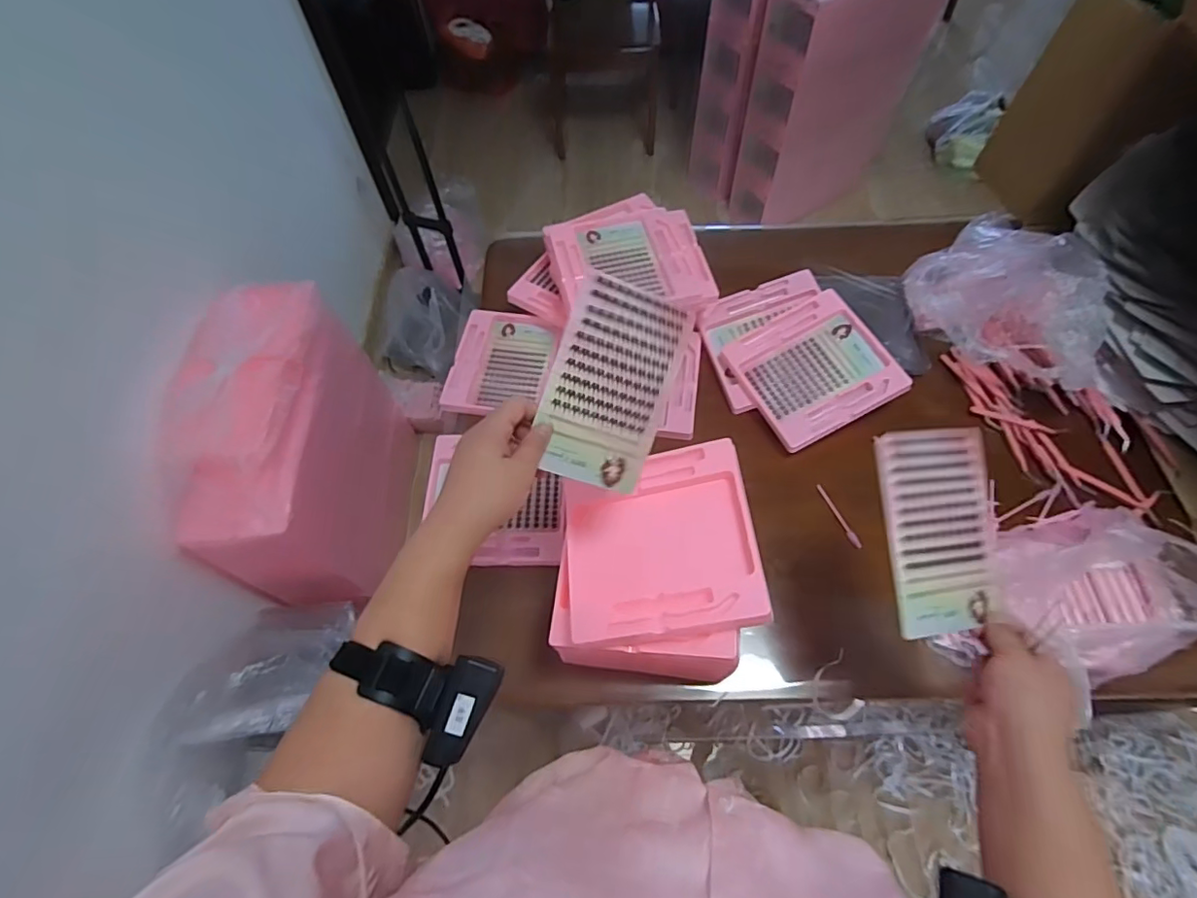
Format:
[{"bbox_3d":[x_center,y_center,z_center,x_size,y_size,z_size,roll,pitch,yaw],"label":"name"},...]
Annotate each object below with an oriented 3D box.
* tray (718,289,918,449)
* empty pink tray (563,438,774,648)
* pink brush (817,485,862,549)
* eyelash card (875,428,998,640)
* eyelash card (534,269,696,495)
[{"bbox_3d":[0.306,-0.118,0.802,0.192,0.013,0.195,-28,64,2],"label":"tray"},{"bbox_3d":[0.059,0.094,0.568,0.191,0.022,0.185,-13,57,15],"label":"empty pink tray"},{"bbox_3d":[0.314,0.088,0.732,0.012,0.004,0.095,-21,62,-9],"label":"pink brush"},{"bbox_3d":[0.306,0.071,0.499,0.113,0.013,0.173,-3,84,-19],"label":"eyelash card"},{"bbox_3d":[0.011,-0.053,0.488,0.106,0.005,0.171,17,99,-17],"label":"eyelash card"}]

